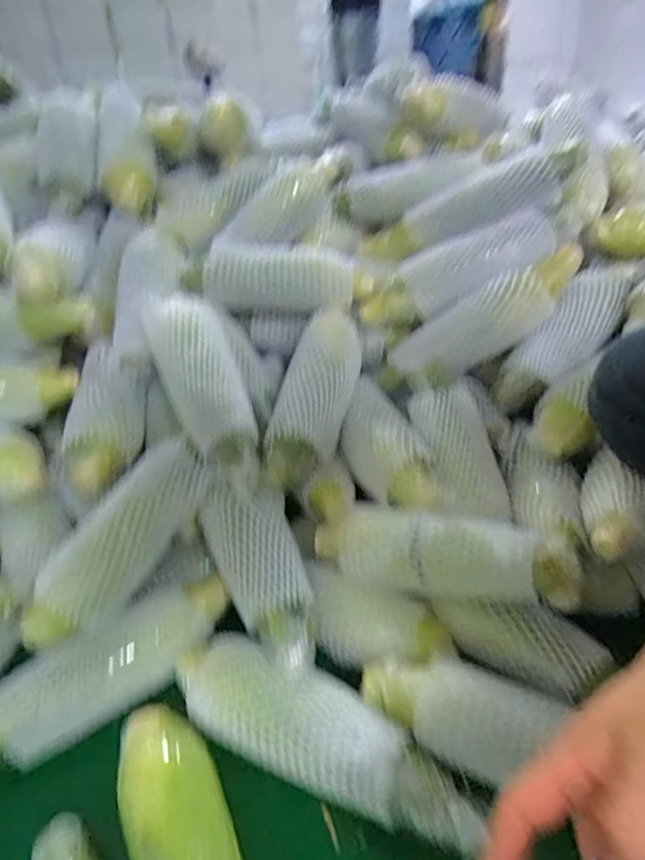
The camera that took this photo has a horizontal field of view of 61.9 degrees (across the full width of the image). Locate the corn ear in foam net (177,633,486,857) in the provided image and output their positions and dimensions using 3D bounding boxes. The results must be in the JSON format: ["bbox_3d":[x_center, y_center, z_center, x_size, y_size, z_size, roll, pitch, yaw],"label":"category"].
[{"bbox_3d":[-0.012,0.225,0.409,0.261,0.050,0.070,14,36,25],"label":"corn ear in foam net"}]

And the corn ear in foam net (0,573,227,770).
[{"bbox_3d":[-0.197,0.209,0.468,0.253,0.048,0.062,-24,38,-30],"label":"corn ear in foam net"}]

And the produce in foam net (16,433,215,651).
[{"bbox_3d":[-0.183,0.102,0.494,0.058,0.058,0.205,25,68,36],"label":"produce in foam net"}]

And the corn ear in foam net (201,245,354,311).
[{"bbox_3d":[-0.052,-0.177,0.635,0.173,0.066,0.061,0,32,4],"label":"corn ear in foam net"}]

